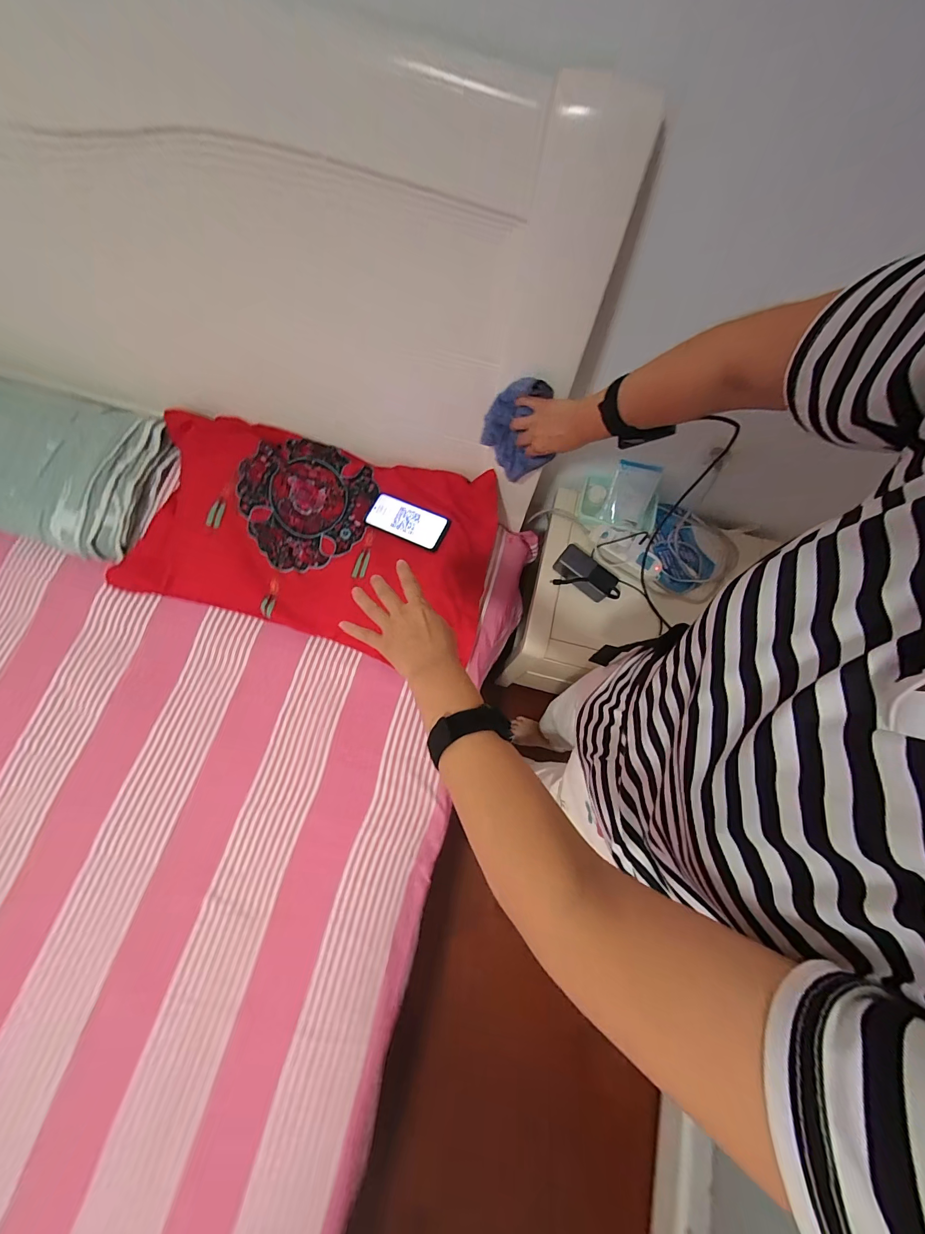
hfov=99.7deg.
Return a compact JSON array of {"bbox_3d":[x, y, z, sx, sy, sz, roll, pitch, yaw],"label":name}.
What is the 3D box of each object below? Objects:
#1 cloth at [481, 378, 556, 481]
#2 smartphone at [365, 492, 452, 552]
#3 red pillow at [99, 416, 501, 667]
[{"bbox_3d":[0.091,-0.294,0.625,0.111,0.164,0.044,15,73,3],"label":"cloth"},{"bbox_3d":[-0.111,-0.193,0.779,0.168,0.009,0.082,23,72,11],"label":"smartphone"},{"bbox_3d":[-0.296,-0.169,0.800,0.723,0.128,0.392,16,73,3],"label":"red pillow"}]

